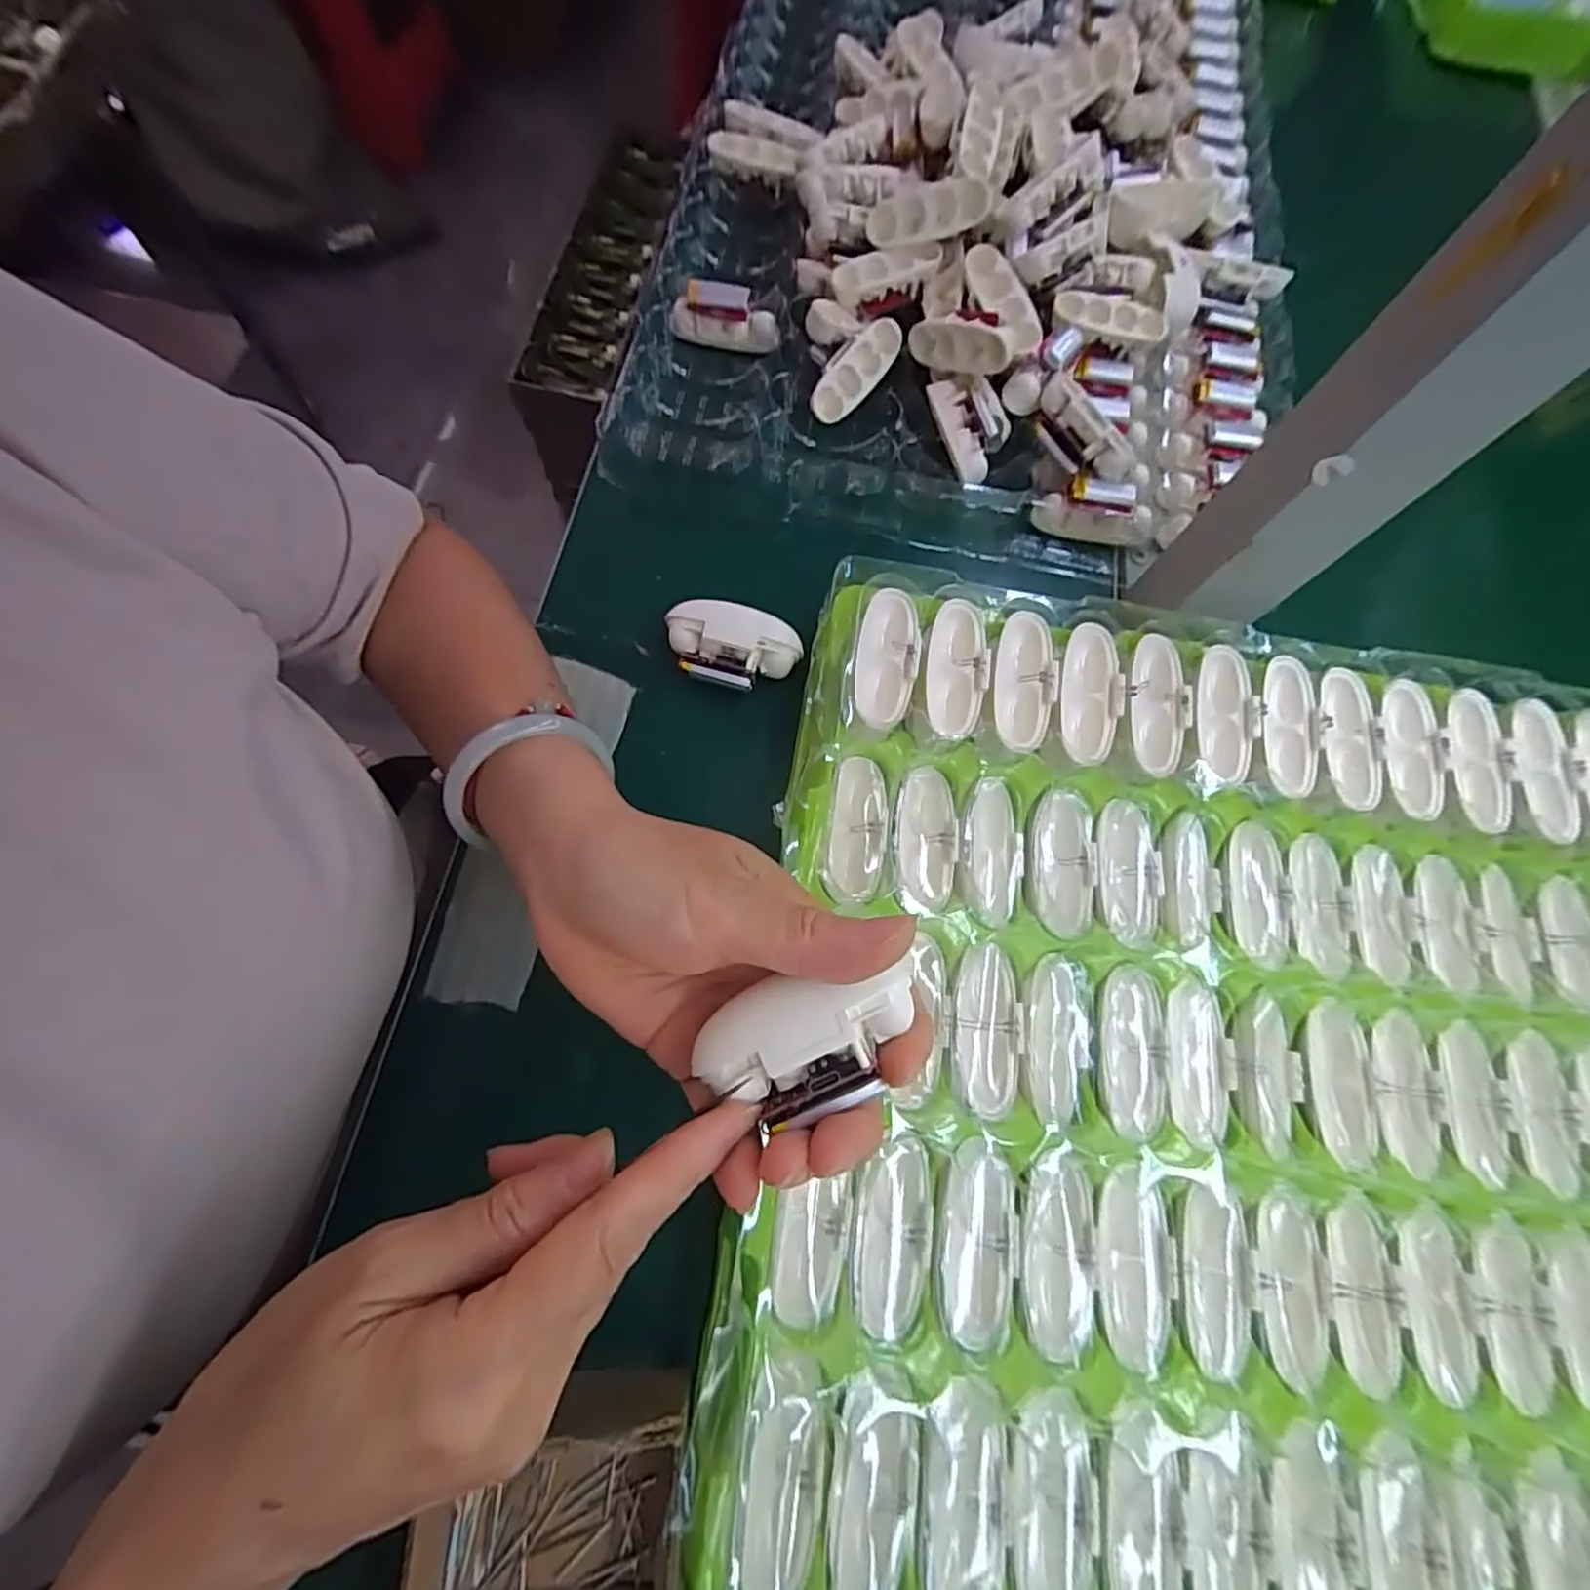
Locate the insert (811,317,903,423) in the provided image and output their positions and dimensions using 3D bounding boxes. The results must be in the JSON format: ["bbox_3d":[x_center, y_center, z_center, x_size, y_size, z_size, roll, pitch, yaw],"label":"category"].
[{"bbox_3d":[0.033,-0.234,0.369,0.026,0.008,0.062,41,93,-23],"label":"insert"}]

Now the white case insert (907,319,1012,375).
[{"bbox_3d":[0.086,-0.237,0.354,0.010,0.025,0.065,-41,51,-14],"label":"white case insert"}]

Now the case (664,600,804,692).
[{"bbox_3d":[-0.031,-0.070,0.325,0.063,0.025,0.037,16,71,2],"label":"case"}]

